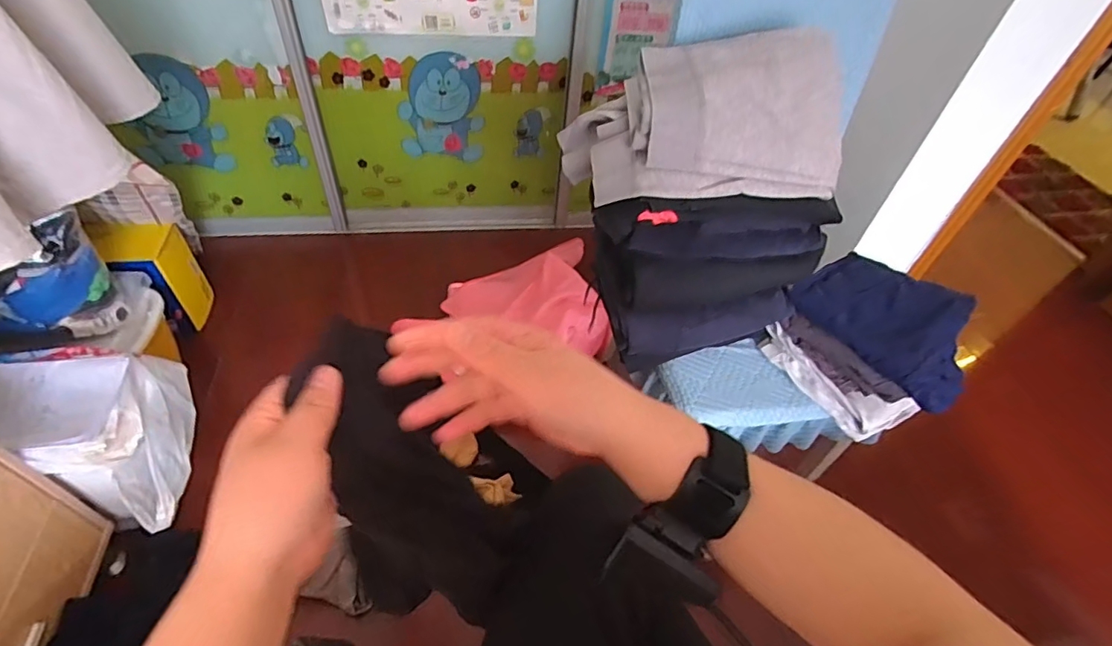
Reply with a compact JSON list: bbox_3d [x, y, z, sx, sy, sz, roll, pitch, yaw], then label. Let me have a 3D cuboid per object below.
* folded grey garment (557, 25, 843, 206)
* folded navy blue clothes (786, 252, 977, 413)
[{"bbox_3d":[0.203,-0.287,0.754,0.364,0.175,0.231,3,48,-4],"label":"folded grey garment"},{"bbox_3d":[0.561,-0.010,0.870,0.204,0.078,0.278,-24,55,-25],"label":"folded navy blue clothes"}]

